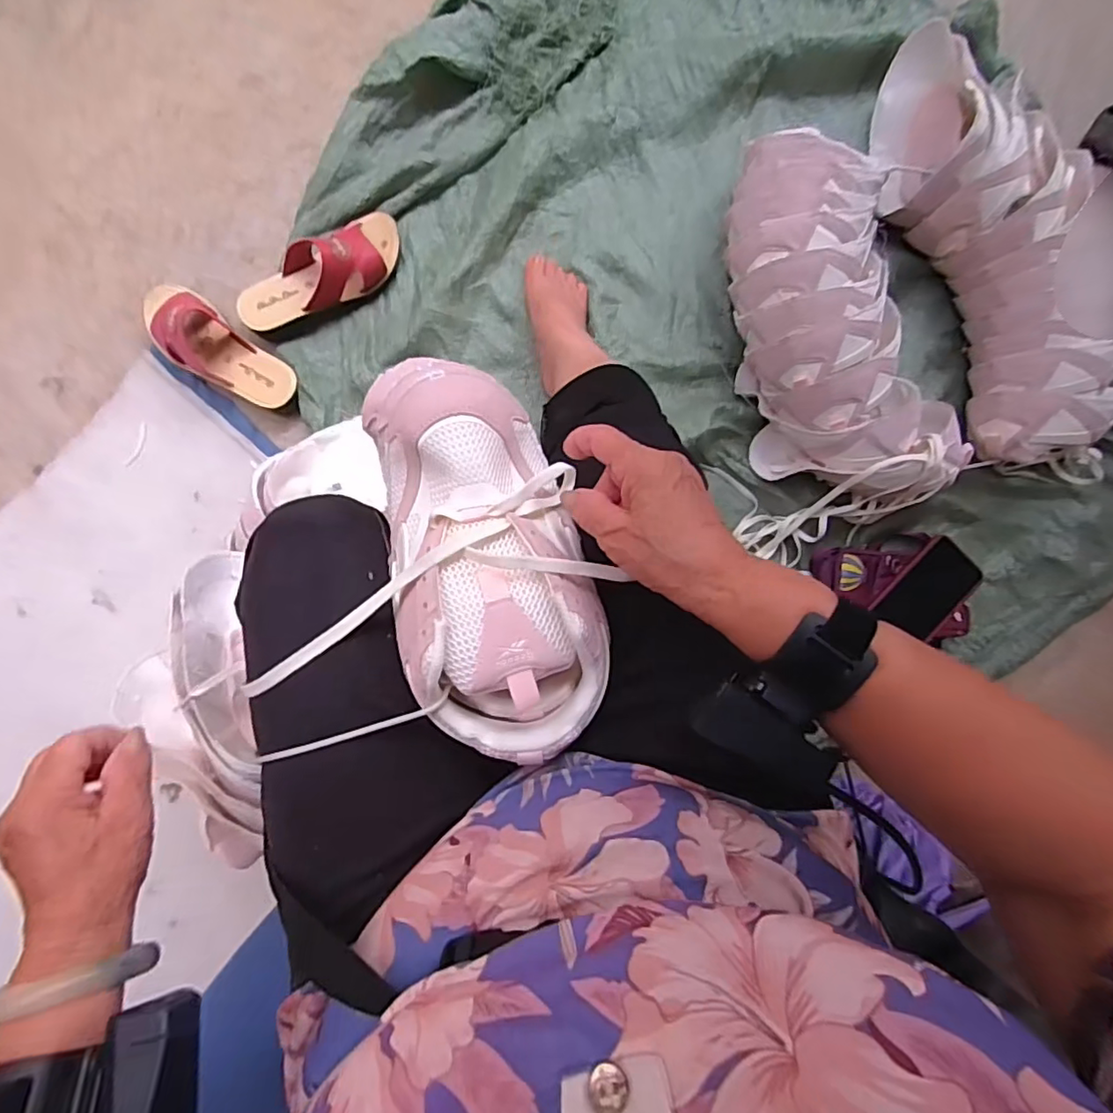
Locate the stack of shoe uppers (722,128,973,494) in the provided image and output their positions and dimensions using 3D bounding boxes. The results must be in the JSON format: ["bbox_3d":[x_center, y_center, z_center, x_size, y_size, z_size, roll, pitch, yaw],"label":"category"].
[{"bbox_3d":[0.331,-0.278,0.720,0.196,0.148,0.437,-15,89,-4],"label":"stack of shoe uppers"}]

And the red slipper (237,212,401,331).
[{"bbox_3d":[-0.303,-0.366,0.749,0.230,0.064,0.088,-33,91,-4],"label":"red slipper"}]

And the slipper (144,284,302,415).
[{"bbox_3d":[-0.435,-0.261,0.742,0.229,0.062,0.086,39,86,-2],"label":"slipper"}]

